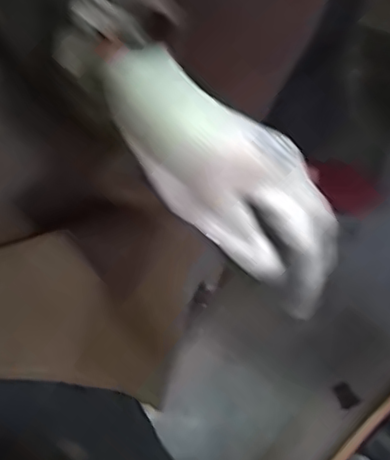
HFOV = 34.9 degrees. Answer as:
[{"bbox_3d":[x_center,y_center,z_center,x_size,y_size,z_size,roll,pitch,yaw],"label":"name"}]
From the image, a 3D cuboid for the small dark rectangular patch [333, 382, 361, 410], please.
[{"bbox_3d":[0.225,0.247,0.926,0.028,0.011,0.037,-19,67,-9],"label":"small dark rectangular patch"}]

